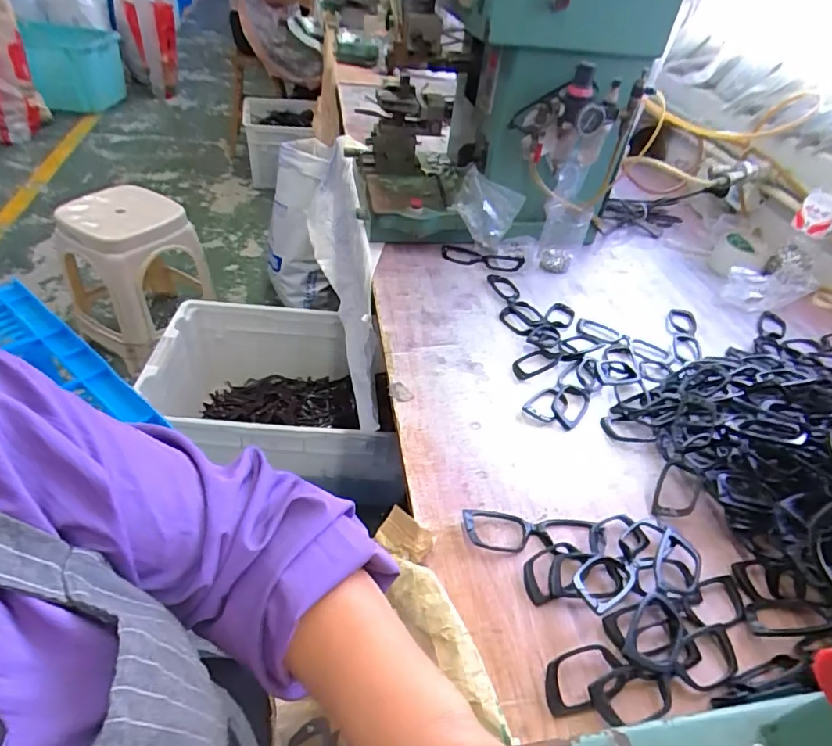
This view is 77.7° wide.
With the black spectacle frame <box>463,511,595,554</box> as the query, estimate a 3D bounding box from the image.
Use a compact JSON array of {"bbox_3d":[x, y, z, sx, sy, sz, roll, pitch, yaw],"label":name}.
[{"bbox_3d":[0.109,0.153,0.498,0.127,0.012,0.043,5,42,-2],"label":"black spectacle frame"}]

